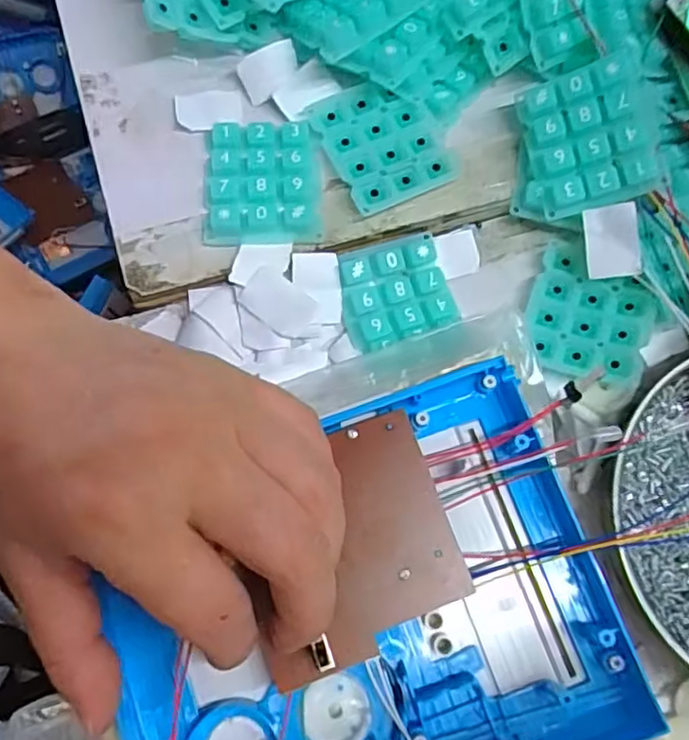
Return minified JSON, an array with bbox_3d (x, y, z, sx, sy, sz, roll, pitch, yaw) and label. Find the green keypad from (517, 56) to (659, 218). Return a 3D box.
[{"bbox_3d":[0.101,-0.097,0.266,0.046,0.007,0.055,-13,87,23],"label":"green keypad"}]

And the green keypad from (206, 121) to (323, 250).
[{"bbox_3d":[-0.035,-0.080,0.273,0.048,0.011,0.054,-1,76,-2],"label":"green keypad"}]

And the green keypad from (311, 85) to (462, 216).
[{"bbox_3d":[0.018,-0.101,0.278,0.049,0.004,0.055,-27,78,-8],"label":"green keypad"}]

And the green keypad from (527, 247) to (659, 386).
[{"bbox_3d":[0.104,-0.025,0.273,0.048,0.004,0.057,15,72,18],"label":"green keypad"}]

